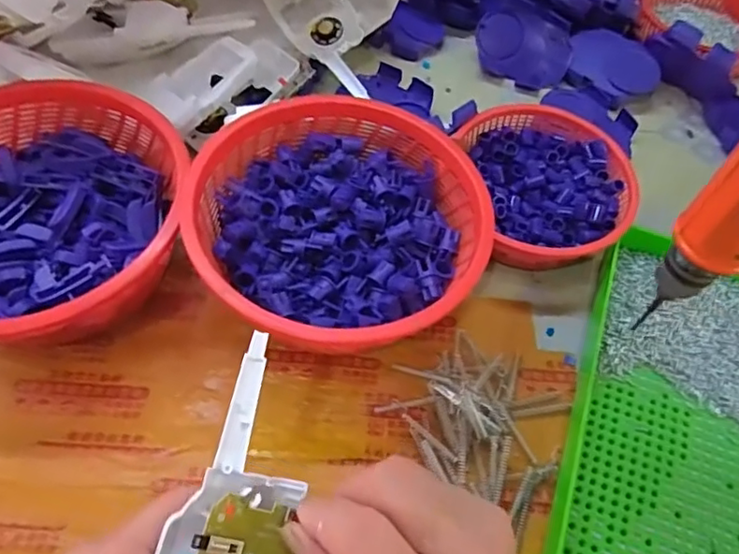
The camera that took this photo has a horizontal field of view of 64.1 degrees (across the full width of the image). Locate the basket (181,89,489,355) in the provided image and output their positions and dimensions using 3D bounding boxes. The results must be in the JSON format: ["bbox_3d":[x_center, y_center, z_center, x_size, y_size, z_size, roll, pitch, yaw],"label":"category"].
[{"bbox_3d":[-0.021,-0.028,0.387,0.177,0.080,0.176,-1,59,-6],"label":"basket"}]

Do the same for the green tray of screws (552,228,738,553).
[{"bbox_3d":[0.201,0.089,0.357,0.149,0.033,0.246,22,59,7],"label":"green tray of screws"}]

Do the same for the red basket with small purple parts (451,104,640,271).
[{"bbox_3d":[0.129,-0.065,0.437,0.116,0.050,0.132,-11,61,-12],"label":"red basket with small purple parts"}]

